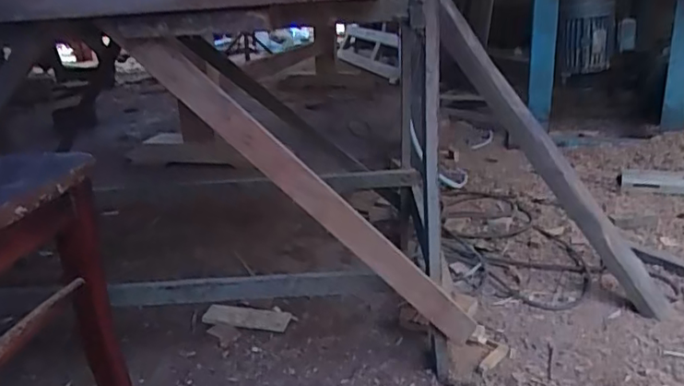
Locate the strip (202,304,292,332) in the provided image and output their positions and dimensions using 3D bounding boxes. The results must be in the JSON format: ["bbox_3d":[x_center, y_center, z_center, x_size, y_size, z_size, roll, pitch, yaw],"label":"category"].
[{"bbox_3d":[-0.194,0.252,1.151,0.180,0.015,0.046,2,47,17],"label":"strip"}]

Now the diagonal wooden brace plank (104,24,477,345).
[{"bbox_3d":[-0.042,0.003,0.820,0.063,0.679,0.045,-45,14,11],"label":"diagonal wooden brace plank"}]

